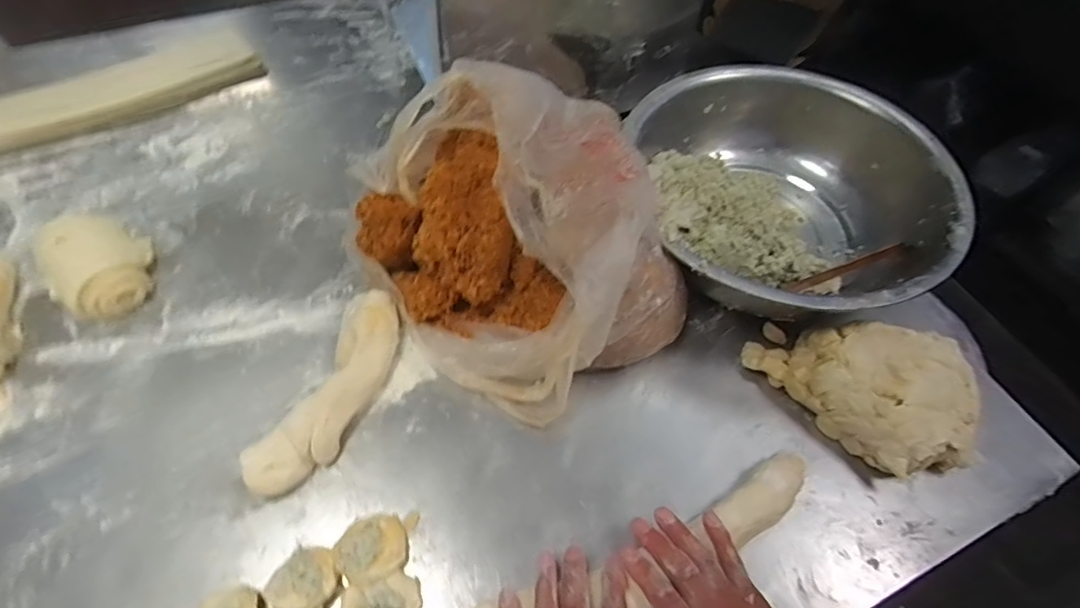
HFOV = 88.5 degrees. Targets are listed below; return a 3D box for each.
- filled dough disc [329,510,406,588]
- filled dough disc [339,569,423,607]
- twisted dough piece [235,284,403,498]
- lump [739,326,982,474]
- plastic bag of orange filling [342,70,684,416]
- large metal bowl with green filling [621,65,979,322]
[{"bbox_3d":[-0.154,0.221,0.501,0.062,0.028,0.058,1,58,-2],"label":"filled dough disc"},{"bbox_3d":[-0.135,0.263,0.478,0.066,0.023,0.047,-17,60,-13],"label":"filled dough disc"},{"bbox_3d":[-0.210,0.087,0.569,0.062,0.049,0.225,20,59,10],"label":"twisted dough piece"},{"bbox_3d":[0.340,0.094,0.573,0.211,0.076,0.137,6,58,1],"label":"lump"},{"bbox_3d":[-0.012,-0.070,0.578,0.293,0.214,0.288,-22,62,-15],"label":"plastic bag of orange filling"},{"bbox_3d":[0.303,-0.132,0.696,0.356,0.125,0.375,1,58,-2],"label":"large metal bowl with green filling"}]

